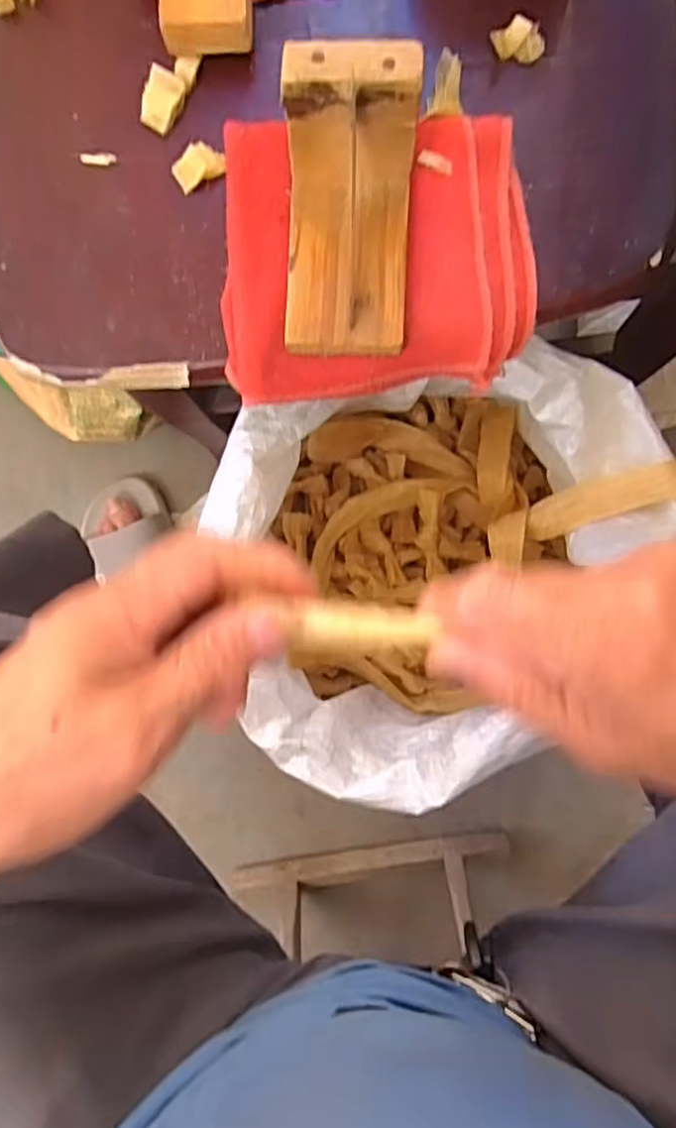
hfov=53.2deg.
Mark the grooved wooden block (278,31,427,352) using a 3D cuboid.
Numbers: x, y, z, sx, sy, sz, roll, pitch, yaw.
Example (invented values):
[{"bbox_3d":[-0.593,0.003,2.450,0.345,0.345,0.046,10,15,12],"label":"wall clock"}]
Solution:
[{"bbox_3d":[0.004,-0.164,0.313,0.059,0.063,0.111,3,89,3],"label":"grooved wooden block"}]

